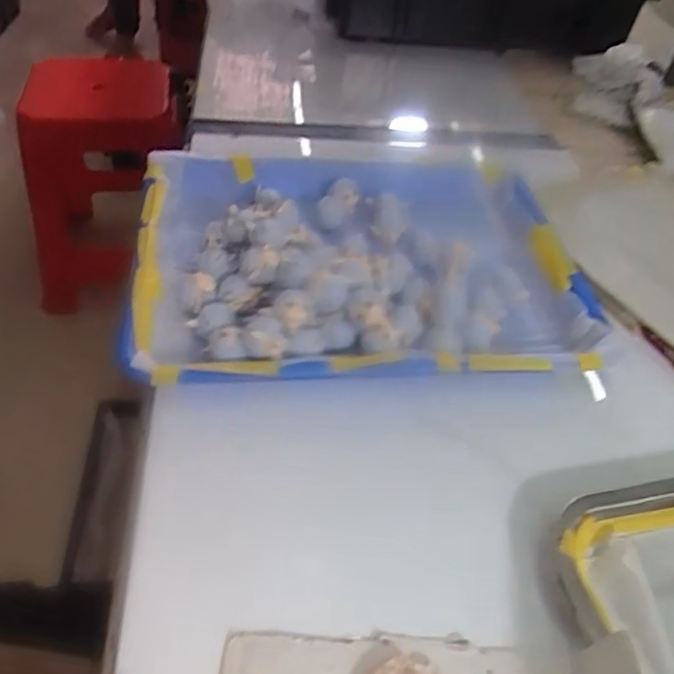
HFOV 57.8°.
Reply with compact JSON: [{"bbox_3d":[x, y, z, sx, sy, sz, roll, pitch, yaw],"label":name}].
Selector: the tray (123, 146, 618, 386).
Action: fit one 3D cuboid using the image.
[{"bbox_3d":[0.018,-0.065,0.466,0.326,0.043,0.239,-1,46,-9],"label":"tray"}]

